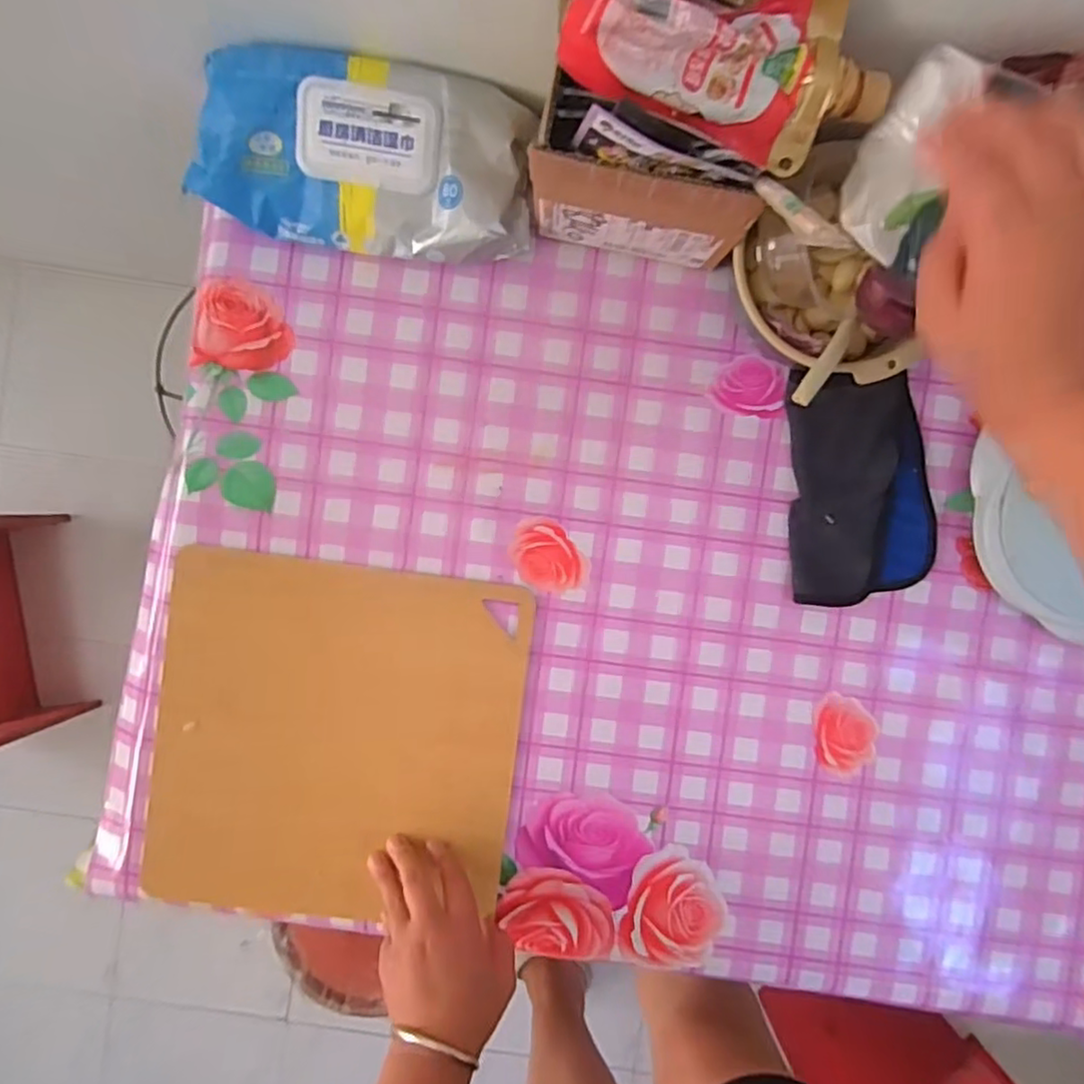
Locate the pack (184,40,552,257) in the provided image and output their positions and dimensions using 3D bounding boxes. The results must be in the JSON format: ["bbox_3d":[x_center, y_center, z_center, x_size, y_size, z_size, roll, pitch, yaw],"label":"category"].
[{"bbox_3d":[-0.127,-0.282,0.479,0.238,0.066,0.116,10,93,-1],"label":"pack"}]

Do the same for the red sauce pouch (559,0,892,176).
[{"bbox_3d":[0.104,-0.268,0.346,0.173,0.045,0.081,19,91,-1],"label":"red sauce pouch"}]

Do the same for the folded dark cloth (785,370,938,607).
[{"bbox_3d":[0.262,-0.043,0.522,0.116,0.015,0.179,-4,93,-1],"label":"folded dark cloth"}]

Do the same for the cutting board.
[{"bbox_3d":[-0.167,0.166,0.530,0.292,0.013,0.293,7,93,-1],"label":"cutting board"}]

